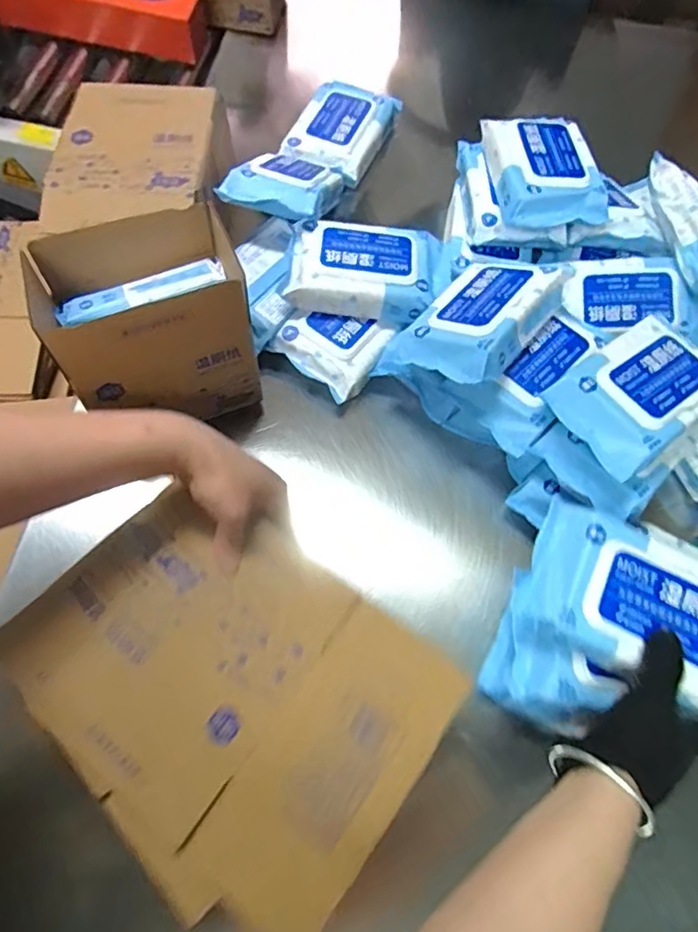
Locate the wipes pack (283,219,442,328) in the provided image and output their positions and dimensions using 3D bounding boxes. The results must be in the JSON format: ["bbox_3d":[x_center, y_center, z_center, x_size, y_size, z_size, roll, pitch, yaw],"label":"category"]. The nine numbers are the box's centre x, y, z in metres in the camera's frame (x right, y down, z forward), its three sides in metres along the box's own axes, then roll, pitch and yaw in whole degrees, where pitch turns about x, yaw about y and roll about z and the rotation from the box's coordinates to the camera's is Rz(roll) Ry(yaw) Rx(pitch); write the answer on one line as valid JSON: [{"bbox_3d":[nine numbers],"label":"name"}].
[{"bbox_3d":[0.018,-0.208,0.598,0.156,0.047,0.107,5,68,1],"label":"wipes pack"}]

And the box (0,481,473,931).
[{"bbox_3d":[-0.094,0.159,0.414,0.297,0.022,0.217,36,72,13],"label":"box"}]

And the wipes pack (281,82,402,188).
[{"bbox_3d":[-0.004,-0.435,0.730,0.104,0.042,0.152,18,69,6],"label":"wipes pack"}]

